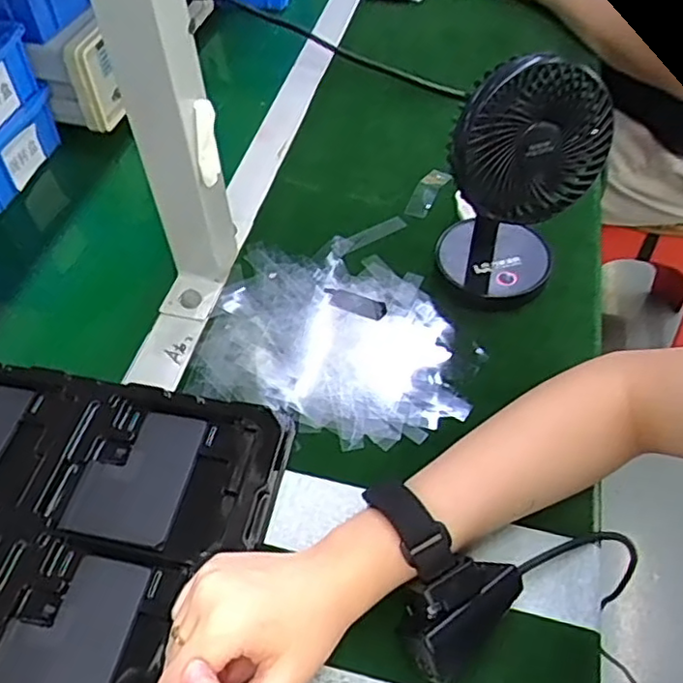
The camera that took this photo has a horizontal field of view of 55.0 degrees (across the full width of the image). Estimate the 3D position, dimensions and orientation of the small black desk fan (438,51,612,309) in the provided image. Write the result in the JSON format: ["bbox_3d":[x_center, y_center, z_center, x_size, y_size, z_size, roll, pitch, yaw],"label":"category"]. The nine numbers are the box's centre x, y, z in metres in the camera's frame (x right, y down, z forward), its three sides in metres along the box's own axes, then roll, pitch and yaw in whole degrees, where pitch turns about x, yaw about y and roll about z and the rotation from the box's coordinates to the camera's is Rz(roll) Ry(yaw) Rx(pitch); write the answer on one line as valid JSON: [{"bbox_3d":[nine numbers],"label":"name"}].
[{"bbox_3d":[0.130,-0.116,0.488,0.102,0.174,0.086,19,54,10],"label":"small black desk fan"}]

